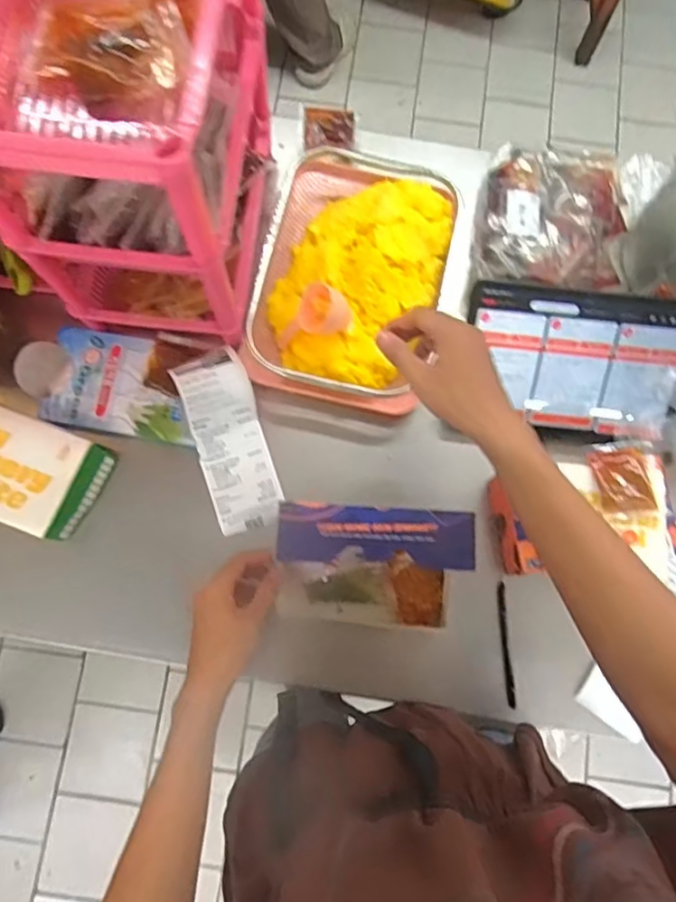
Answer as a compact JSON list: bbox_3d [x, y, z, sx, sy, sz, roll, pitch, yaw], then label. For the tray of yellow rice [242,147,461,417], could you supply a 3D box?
[{"bbox_3d":[0.021,-0.216,0.703,0.222,0.066,0.315,13,78,1],"label":"tray of yellow rice"}]

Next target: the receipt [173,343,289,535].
[{"bbox_3d":[-0.124,-0.019,0.674,0.080,0.032,0.188,-15,97,-5],"label":"receipt"}]

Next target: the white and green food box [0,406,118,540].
[{"bbox_3d":[-0.356,0.015,0.645,0.184,0.051,0.109,20,79,3],"label":"white and green food box"}]

